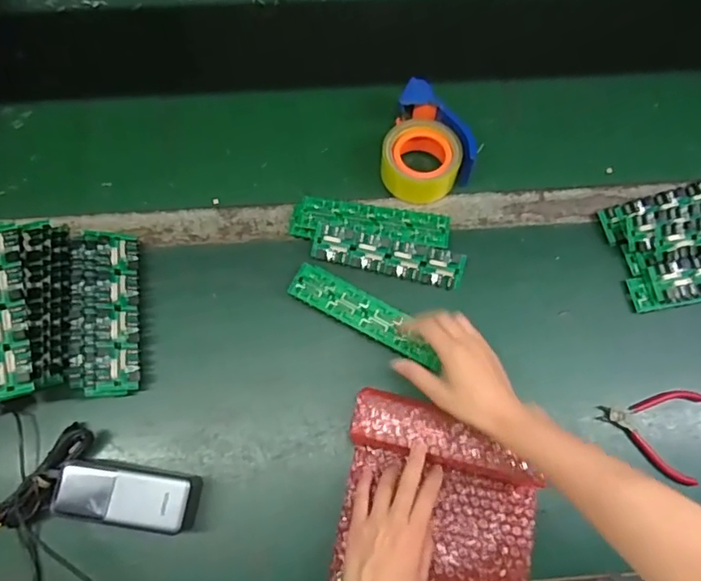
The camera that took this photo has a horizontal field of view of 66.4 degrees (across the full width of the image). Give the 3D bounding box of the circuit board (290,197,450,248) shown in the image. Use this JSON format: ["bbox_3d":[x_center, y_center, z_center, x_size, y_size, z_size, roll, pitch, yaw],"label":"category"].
[{"bbox_3d":[0.025,-0.081,0.660,0.189,0.023,0.048,5,72,1],"label":"circuit board"}]

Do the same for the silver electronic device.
[{"bbox_3d":[-0.225,0.206,0.543,0.135,0.057,0.054,9,72,3],"label":"silver electronic device"}]

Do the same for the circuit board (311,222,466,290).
[{"bbox_3d":[0.046,-0.043,0.646,0.181,0.025,0.045,12,72,4],"label":"circuit board"}]

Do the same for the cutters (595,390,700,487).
[{"bbox_3d":[0.329,0.149,0.586,0.111,0.008,0.099,15,72,5],"label":"cutters"}]

